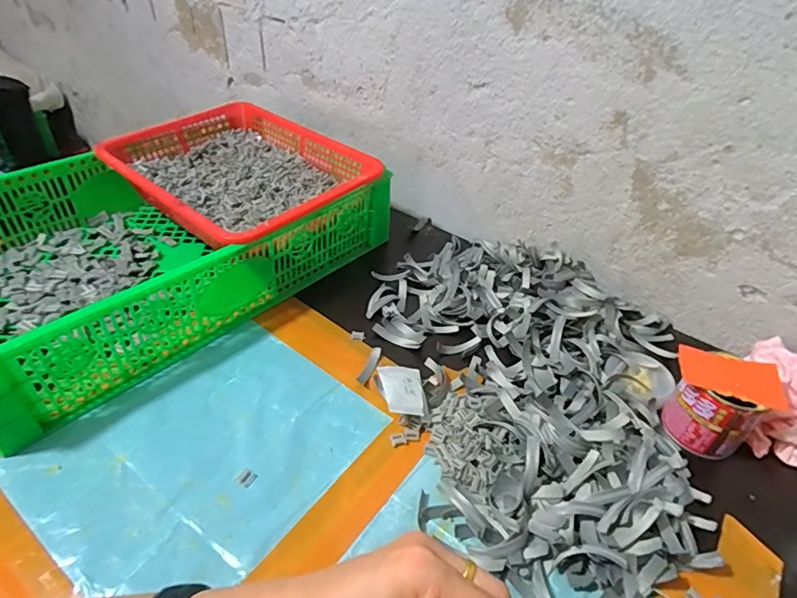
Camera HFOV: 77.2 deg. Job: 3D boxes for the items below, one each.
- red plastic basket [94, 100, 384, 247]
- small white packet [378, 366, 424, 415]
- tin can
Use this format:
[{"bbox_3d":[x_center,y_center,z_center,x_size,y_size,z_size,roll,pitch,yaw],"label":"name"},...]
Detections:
[{"bbox_3d":[-0.191,-0.151,0.628,0.298,0.069,0.241,33,47,30],"label":"red plastic basket"},{"bbox_3d":[0.004,0.082,0.457,0.038,0.008,0.061,3,31,-12],"label":"small white packet"},{"bbox_3d":[0.278,0.094,0.439,0.056,0.058,0.063,-22,46,-29],"label":"tin can"}]

